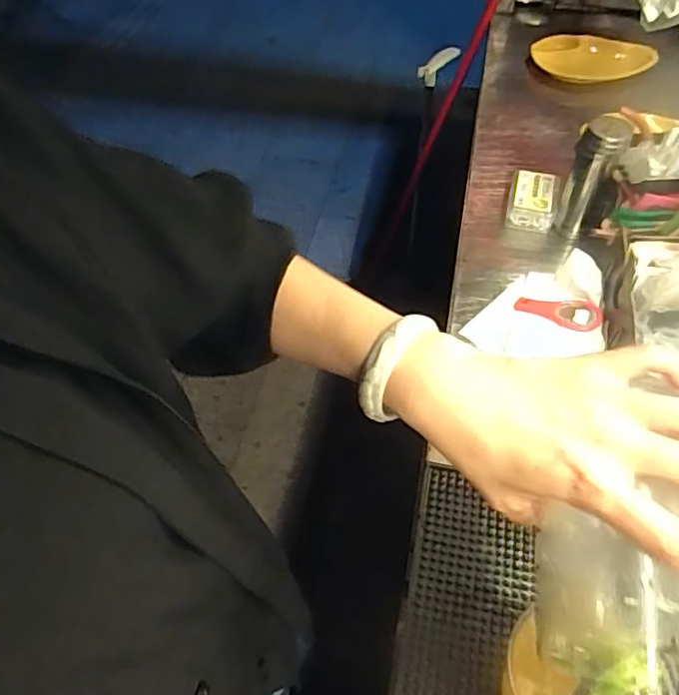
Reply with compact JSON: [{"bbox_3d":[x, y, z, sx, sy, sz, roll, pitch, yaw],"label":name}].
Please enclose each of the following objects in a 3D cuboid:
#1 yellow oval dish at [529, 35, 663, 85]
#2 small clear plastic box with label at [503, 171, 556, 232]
[{"bbox_3d":[0.413,-0.470,0.951,0.187,0.033,0.102,9,56,10],"label":"yellow oval dish"},{"bbox_3d":[0.256,-0.198,0.767,0.059,0.039,0.080,12,57,12],"label":"small clear plastic box with label"}]

